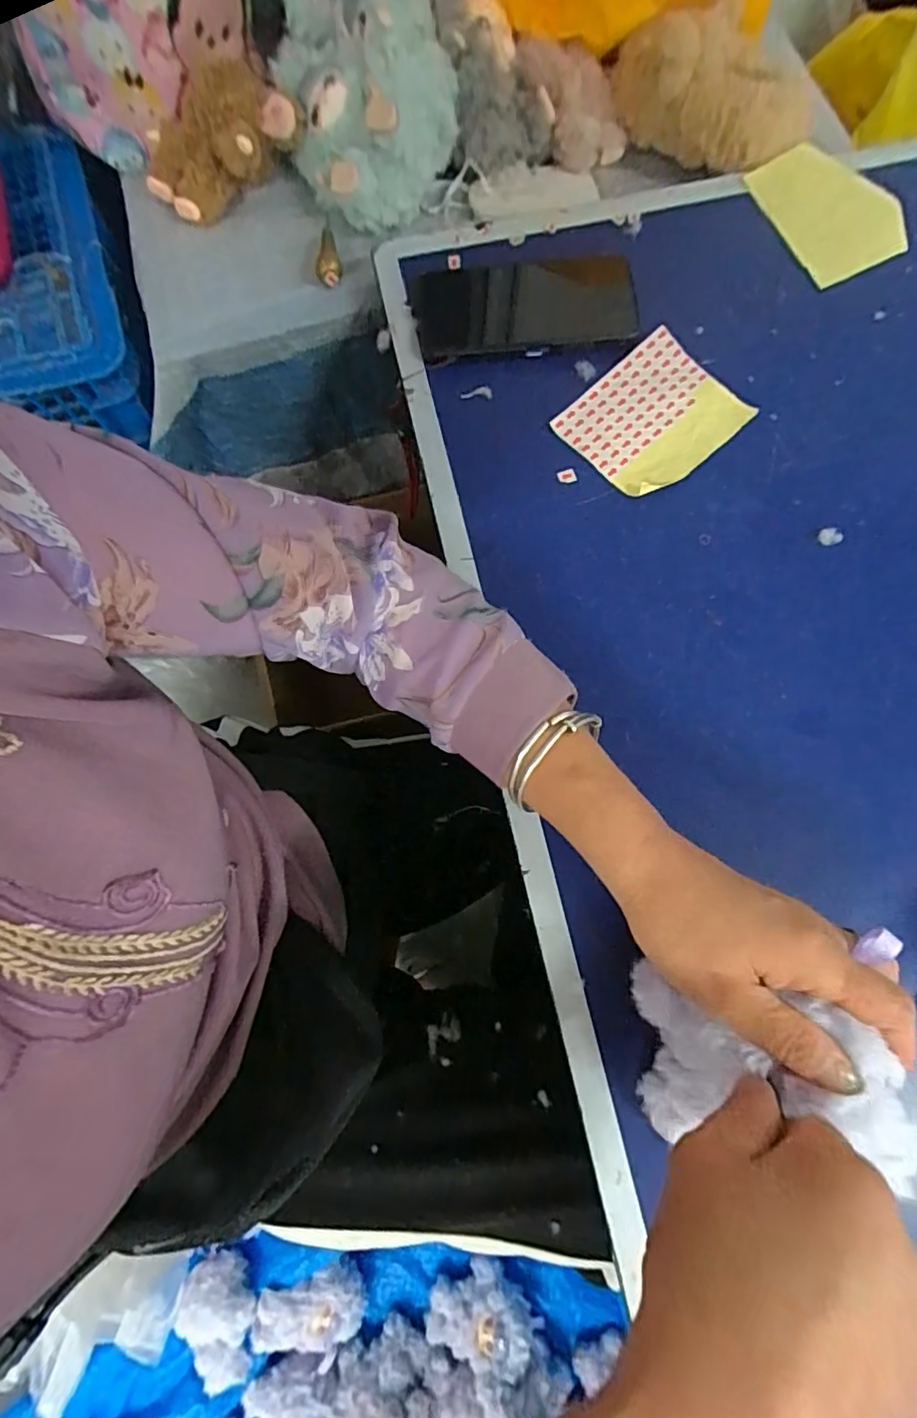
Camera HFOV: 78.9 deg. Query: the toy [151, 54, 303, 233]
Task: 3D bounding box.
[{"bbox_3d":[-0.196,-0.462,0.461,0.124,0.063,0.077,-28,78,-5],"label":"toy"}]

